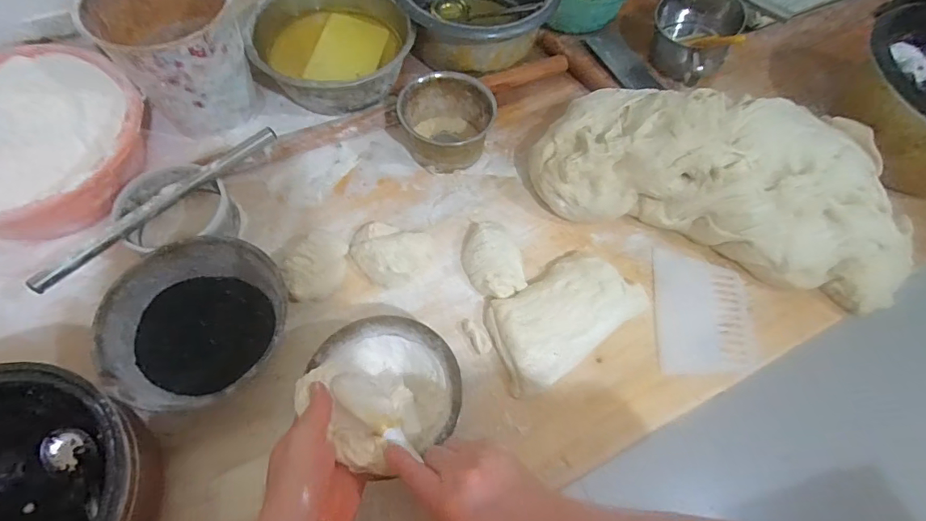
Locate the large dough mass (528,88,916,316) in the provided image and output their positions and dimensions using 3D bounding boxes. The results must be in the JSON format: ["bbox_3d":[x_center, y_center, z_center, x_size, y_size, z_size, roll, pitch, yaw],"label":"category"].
[{"bbox_3d":[0.355,-0.123,0.638,0.498,0.117,0.246,20,64,6],"label":"large dough mass"}]

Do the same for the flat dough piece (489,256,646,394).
[{"bbox_3d":[0.127,0.064,0.576,0.205,0.030,0.113,-29,69,-17],"label":"flat dough piece"}]

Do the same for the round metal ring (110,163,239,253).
[{"bbox_3d":[-0.355,-0.067,0.577,0.125,0.073,0.114,2,64,-3],"label":"round metal ring"}]

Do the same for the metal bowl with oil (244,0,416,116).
[{"bbox_3d":[-0.189,-0.314,0.702,0.235,0.104,0.192,-23,68,-14],"label":"metal bowl with oil"}]

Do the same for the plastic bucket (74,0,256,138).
[{"bbox_3d":[-0.369,-0.270,0.623,0.165,0.167,0.161,-30,70,-17],"label":"plastic bucket"}]

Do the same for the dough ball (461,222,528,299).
[{"bbox_3d":[0.039,-0.005,0.596,0.077,0.033,0.109,-5,64,-6],"label":"dough ball"}]

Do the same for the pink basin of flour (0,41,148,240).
[{"bbox_3d":[-0.529,-0.131,0.584,0.250,0.104,0.260,2,64,-3],"label":"pink basin of flour"}]

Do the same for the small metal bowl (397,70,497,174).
[{"bbox_3d":[-0.024,-0.197,0.660,0.123,0.089,0.116,2,64,-3],"label":"small metal bowl"}]

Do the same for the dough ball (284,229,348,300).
[{"bbox_3d":[-0.182,0.000,0.579,0.075,0.041,0.094,-14,66,-11],"label":"dough ball"}]

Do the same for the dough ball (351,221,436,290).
[{"bbox_3d":[-0.094,-0.012,0.598,0.104,0.036,0.085,6,64,-1],"label":"dough ball"}]

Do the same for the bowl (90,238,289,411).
[{"bbox_3d":[-0.296,0.072,0.530,0.184,0.063,0.190,29,66,10],"label":"bowl"}]

